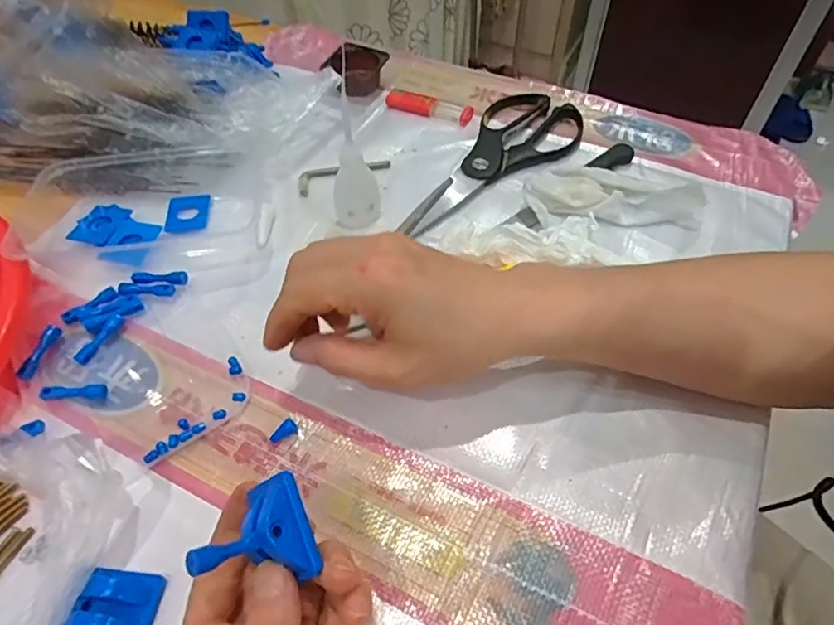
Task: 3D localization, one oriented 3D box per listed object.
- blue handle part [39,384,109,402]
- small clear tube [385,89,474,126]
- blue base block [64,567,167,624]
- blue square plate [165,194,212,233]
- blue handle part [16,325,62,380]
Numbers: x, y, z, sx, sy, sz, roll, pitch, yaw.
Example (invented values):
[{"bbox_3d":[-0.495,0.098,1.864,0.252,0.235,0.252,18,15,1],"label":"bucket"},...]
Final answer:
[{"bbox_3d":[-0.206,0.049,0.325,0.039,0.010,0.009,1,53,1],"label":"blue handle part"},{"bbox_3d":[0.010,-0.192,0.500,0.082,0.013,0.018,16,55,12],"label":"small clear tube"},{"bbox_3d":[-0.143,0.141,0.255,0.035,0.012,0.034,6,53,5],"label":"blue base block"},{"bbox_3d":[-0.180,-0.078,0.423,0.033,0.004,0.040,-5,53,-4],"label":"blue square plate"},{"bbox_3d":[-0.239,0.025,0.340,0.008,0.008,0.037,15,67,11],"label":"blue handle part"}]

